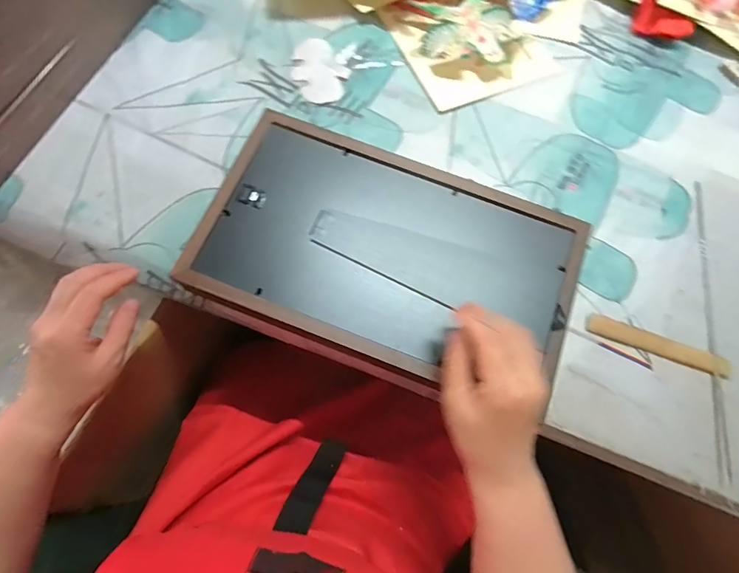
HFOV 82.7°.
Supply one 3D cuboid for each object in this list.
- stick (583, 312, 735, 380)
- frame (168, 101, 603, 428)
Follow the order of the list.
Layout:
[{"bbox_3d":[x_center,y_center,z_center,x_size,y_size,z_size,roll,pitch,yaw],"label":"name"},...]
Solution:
[{"bbox_3d":[0.289,0.059,0.416,0.145,0.006,0.021,19,82,3],"label":"stick"},{"bbox_3d":[0.019,-0.033,0.400,0.343,0.019,0.206,20,74,4],"label":"frame"}]

